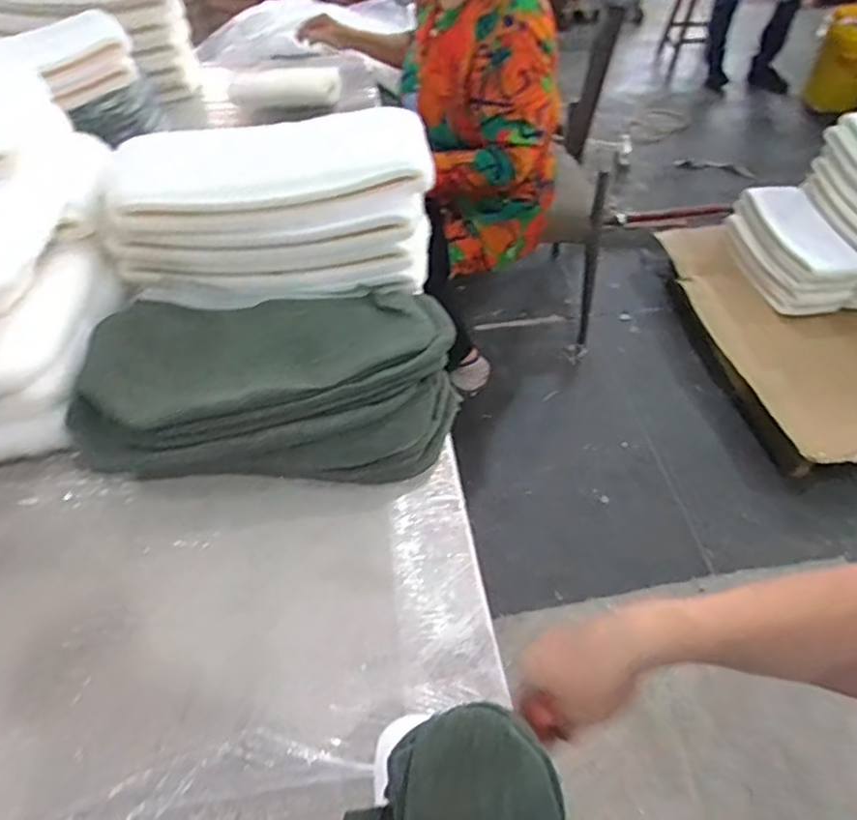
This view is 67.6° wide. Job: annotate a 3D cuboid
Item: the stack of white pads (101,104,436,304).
[{"bbox_3d":[-0.237,-0.323,1.013,0.466,0.179,0.232,-2,49,-2],"label":"stack of white pads"}]

